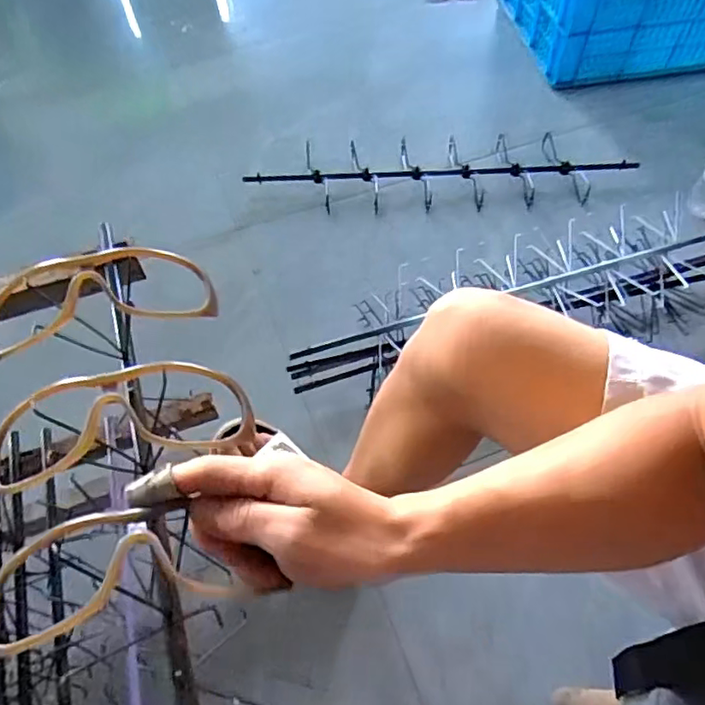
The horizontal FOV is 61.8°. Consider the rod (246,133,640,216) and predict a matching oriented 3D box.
[{"bbox_3d":[0.167,-0.338,1.095,0.717,0.042,0.182,-3,57,1],"label":"rod"}]

